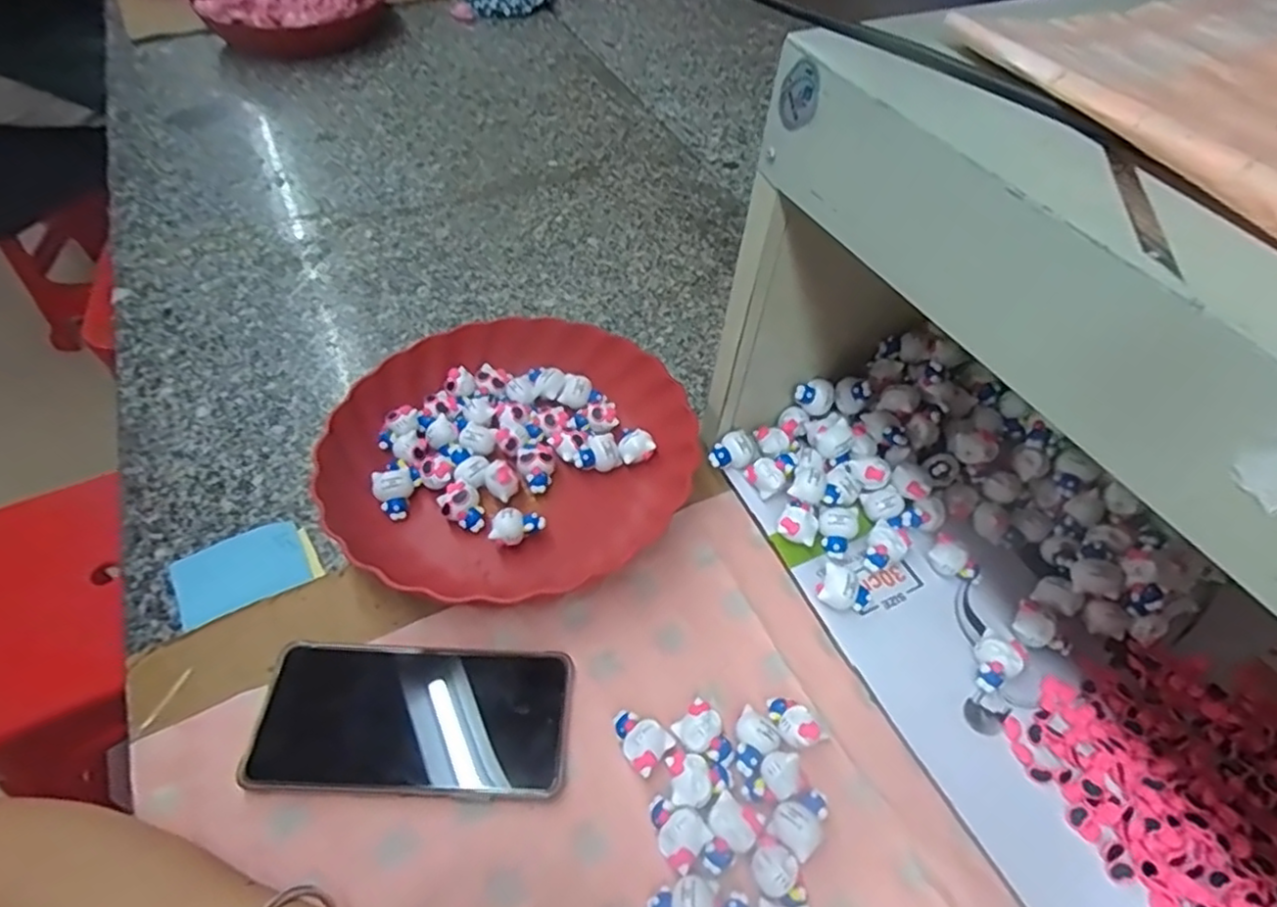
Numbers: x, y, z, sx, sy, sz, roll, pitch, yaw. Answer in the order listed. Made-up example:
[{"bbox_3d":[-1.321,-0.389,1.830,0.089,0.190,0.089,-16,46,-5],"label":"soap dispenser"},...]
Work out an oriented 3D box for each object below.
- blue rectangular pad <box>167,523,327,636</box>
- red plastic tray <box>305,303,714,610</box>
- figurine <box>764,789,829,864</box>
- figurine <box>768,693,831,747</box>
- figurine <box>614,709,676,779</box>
[{"bbox_3d":[-0.254,0.076,0.437,0.081,0.010,0.056,-28,58,-21],"label":"blue rectangular pad"},{"bbox_3d":[-0.088,-0.007,0.483,0.243,0.045,0.227,-5,53,-5],"label":"red plastic tray"},{"bbox_3d":[0.084,0.191,0.351,0.033,0.019,0.025,-35,61,-24],"label":"figurine"},{"bbox_3d":[0.087,0.151,0.377,0.034,0.019,0.023,37,60,24],"label":"figurine"},{"bbox_3d":[0.000,0.158,0.374,0.032,0.018,0.024,39,61,24],"label":"figurine"}]

